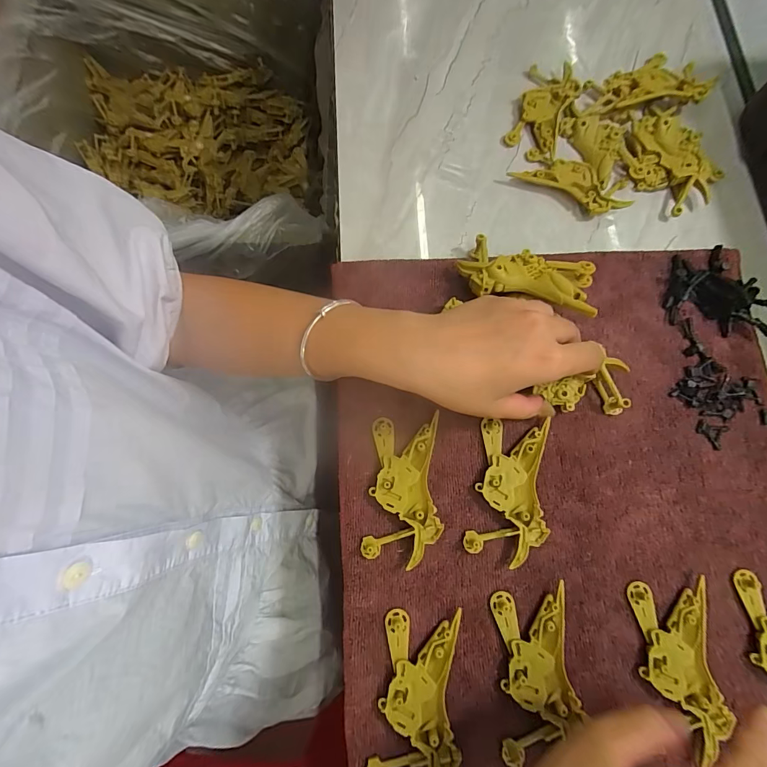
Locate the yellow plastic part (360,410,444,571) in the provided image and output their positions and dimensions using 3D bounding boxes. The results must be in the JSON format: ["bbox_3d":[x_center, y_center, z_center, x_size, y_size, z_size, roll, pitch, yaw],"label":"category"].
[{"bbox_3d":[0.015,0.074,0.280,0.050,0.009,0.097,5,76,1],"label":"yellow plastic part"}]

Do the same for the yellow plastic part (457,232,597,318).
[{"bbox_3d":[0.108,-0.082,0.298,0.098,0.025,0.052,17,76,14],"label":"yellow plastic part"}]

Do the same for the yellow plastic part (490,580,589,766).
[{"bbox_3d":[0.098,0.187,0.253,0.049,0.010,0.094,-4,76,-1],"label":"yellow plastic part"}]

